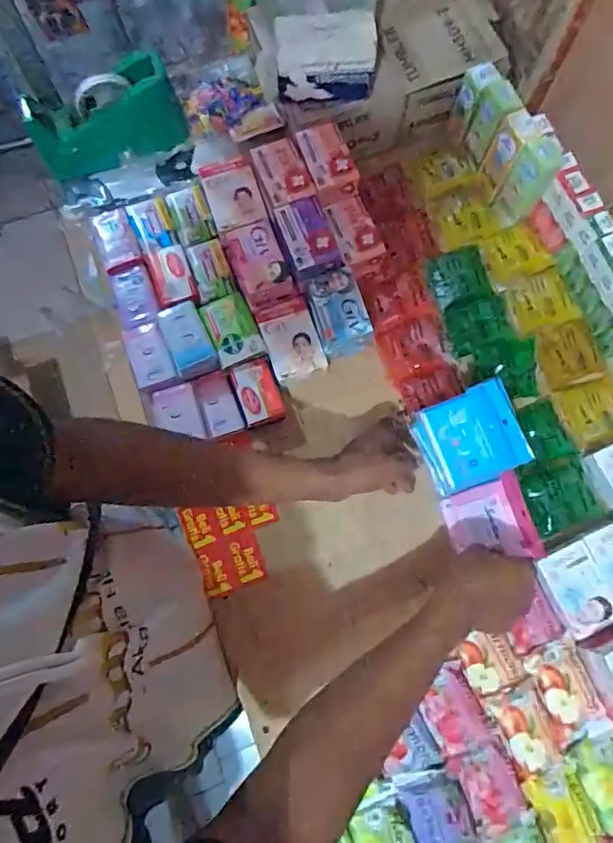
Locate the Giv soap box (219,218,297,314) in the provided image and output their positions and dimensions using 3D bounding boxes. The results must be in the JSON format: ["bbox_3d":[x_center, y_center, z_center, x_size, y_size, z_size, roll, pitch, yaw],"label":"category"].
[{"bbox_3d":[-0.062,-0.196,0.674,0.068,0.045,0.105,-21,76,-4],"label":"Giv soap box"}]

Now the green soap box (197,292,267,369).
[{"bbox_3d":[-0.091,-0.112,0.671,0.059,0.026,0.088,-23,76,-4],"label":"green soap box"}]

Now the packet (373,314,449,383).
[{"bbox_3d":[0.135,-0.092,0.680,0.080,0.015,0.073,-19,76,-3],"label":"packet"}]

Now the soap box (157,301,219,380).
[{"bbox_3d":[-0.146,-0.100,0.668,0.050,0.025,0.089,-24,76,-5],"label":"soap box"}]

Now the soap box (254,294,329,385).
[{"bbox_3d":[-0.019,-0.102,0.686,0.067,0.026,0.098,-19,76,-3],"label":"soap box"}]

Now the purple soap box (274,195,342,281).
[{"bbox_3d":[-0.001,-0.222,0.654,0.063,0.037,0.086,-20,76,-4],"label":"purple soap box"}]

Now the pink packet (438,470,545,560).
[{"bbox_3d":[0.211,0.118,0.628,0.093,0.004,0.095,-16,67,5],"label":"pink packet"}]

